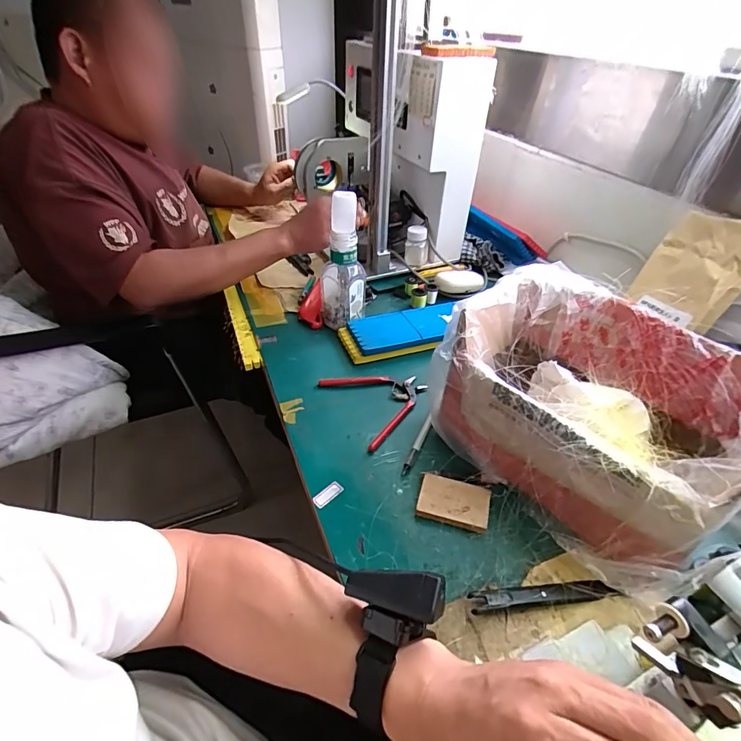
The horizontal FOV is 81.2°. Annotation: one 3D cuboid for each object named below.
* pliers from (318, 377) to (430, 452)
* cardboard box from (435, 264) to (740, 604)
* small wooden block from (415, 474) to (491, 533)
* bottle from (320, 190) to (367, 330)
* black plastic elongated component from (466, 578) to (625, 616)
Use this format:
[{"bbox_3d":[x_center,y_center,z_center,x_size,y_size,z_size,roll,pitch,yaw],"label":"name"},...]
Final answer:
[{"bbox_3d":[0.017,0.034,0.574,0.124,0.011,0.128,-23,46,-26],"label":"pliers"},{"bbox_3d":[0.224,0.045,0.451,0.202,0.167,0.268,-27,48,-30],"label":"cardboard box"},{"bbox_3d":[0.087,0.139,0.457,0.072,0.013,0.052,13,41,12],"label":"small wooden block"},{"bbox_3d":[-0.042,-0.162,0.646,0.069,0.190,0.055,0,40,-2],"label":"bottle"},{"bbox_3d":[0.156,0.203,0.390,0.132,0.014,0.017,-3,41,-6],"label":"black plastic elongated component"}]

